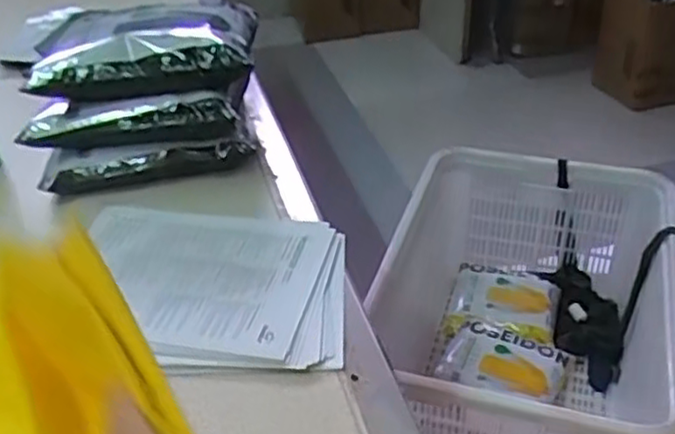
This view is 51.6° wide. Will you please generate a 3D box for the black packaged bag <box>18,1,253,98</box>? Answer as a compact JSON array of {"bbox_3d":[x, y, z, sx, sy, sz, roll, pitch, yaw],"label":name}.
[{"bbox_3d":[-0.248,-0.229,0.928,0.264,0.067,0.194,-3,36,0],"label":"black packaged bag"}]

